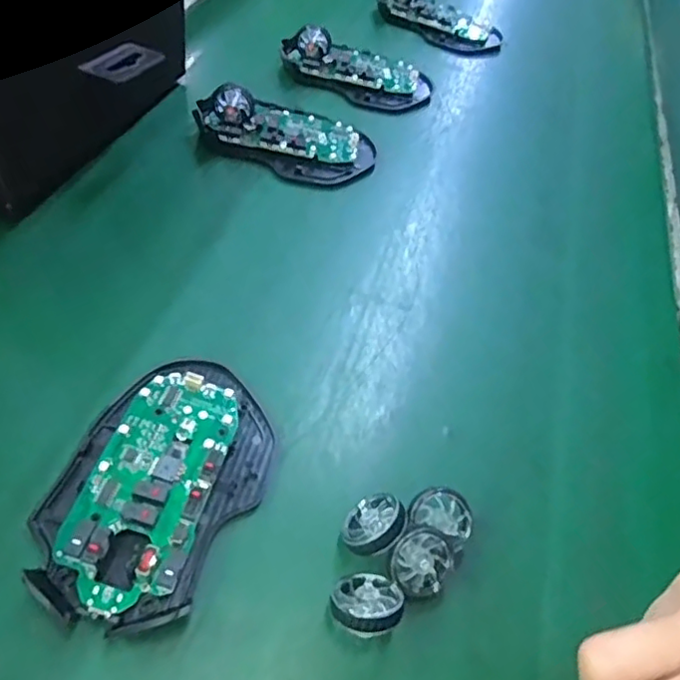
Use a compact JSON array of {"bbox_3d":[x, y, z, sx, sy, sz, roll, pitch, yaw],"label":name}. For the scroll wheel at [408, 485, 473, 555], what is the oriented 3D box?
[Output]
[{"bbox_3d":[0.041,0.071,0.246,0.025,0.009,0.020,20,49,7],"label":"scroll wheel"}]

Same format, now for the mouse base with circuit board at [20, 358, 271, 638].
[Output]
[{"bbox_3d":[-0.071,0.054,0.243,0.070,0.018,0.111,23,49,10],"label":"mouse base with circuit board"}]

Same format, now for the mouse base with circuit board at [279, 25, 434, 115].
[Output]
[{"bbox_3d":[0.014,-0.214,0.469,0.106,0.029,0.068,28,50,14],"label":"mouse base with circuit board"}]

